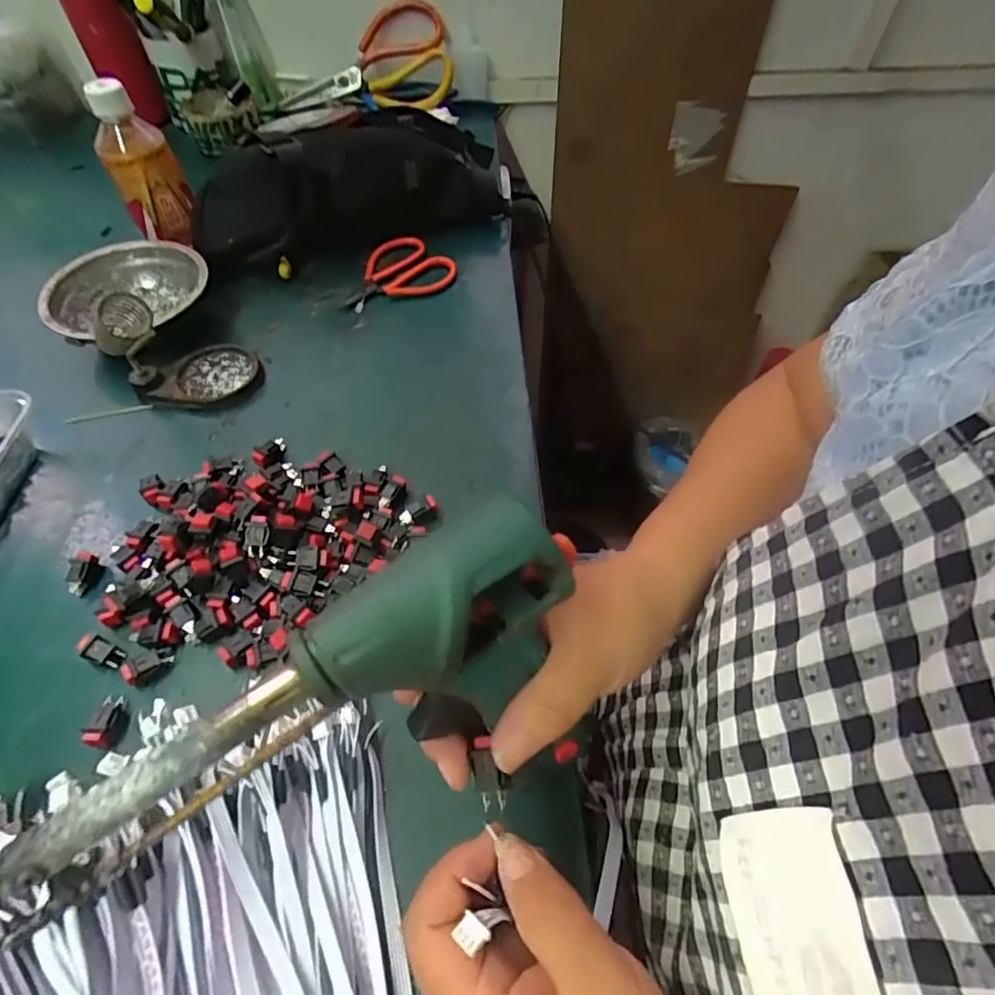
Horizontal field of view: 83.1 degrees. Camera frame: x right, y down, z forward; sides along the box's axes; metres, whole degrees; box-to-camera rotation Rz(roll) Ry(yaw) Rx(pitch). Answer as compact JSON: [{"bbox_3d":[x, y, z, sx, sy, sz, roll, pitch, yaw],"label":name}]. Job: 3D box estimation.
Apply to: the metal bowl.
[{"bbox_3d":[-0.311,-0.169,0.480,0.124,0.036,0.124,1,56,-1],"label":"metal bowl"}]

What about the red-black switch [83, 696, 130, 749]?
[{"bbox_3d":[-0.206,0.119,0.298,0.010,0.018,0.026,0,56,-1],"label":"red-black switch"}]

